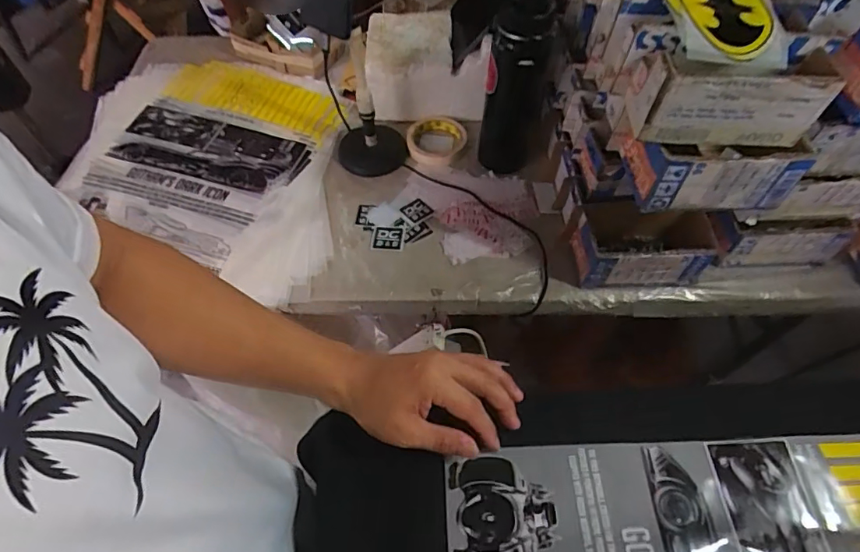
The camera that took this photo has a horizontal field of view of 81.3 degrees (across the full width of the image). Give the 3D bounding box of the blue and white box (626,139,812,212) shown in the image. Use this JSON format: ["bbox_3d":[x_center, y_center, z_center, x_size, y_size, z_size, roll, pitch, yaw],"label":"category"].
[{"bbox_3d":[0.290,-0.124,0.524,0.163,0.078,0.089,1,57,0],"label":"blue and white box"}]

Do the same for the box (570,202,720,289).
[{"bbox_3d":[0.273,-0.039,0.654,0.155,0.090,0.085,-1,57,-2],"label":"box"}]

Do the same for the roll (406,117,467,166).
[{"bbox_3d":[0.011,-0.220,0.811,0.092,0.020,0.100,1,57,-1],"label":"roll"}]

